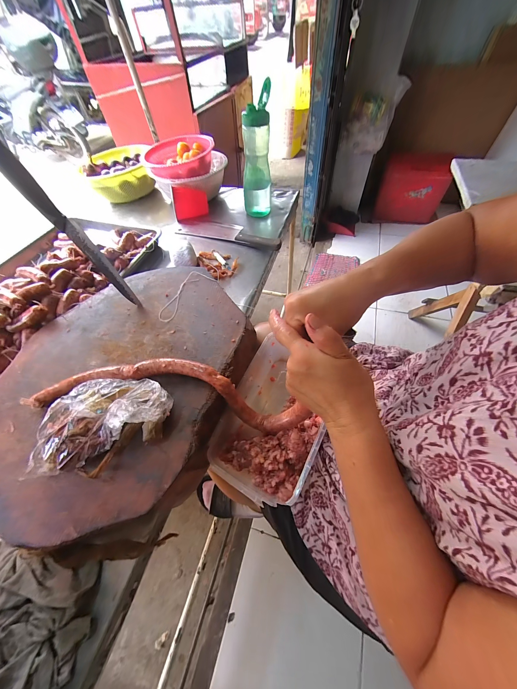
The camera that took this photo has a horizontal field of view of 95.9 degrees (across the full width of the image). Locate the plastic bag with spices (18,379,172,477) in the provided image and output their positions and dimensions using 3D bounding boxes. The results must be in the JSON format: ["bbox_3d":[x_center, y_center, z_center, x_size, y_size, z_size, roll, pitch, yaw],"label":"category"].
[{"bbox_3d":[-0.194,0.097,0.295,0.149,0.043,0.124,2,56,4],"label":"plastic bag with spices"}]

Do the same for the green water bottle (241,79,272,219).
[{"bbox_3d":[-0.007,-0.530,0.684,0.086,0.272,0.065,-3,56,1],"label":"green water bottle"}]

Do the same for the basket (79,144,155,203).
[{"bbox_3d":[-0.503,-0.634,0.871,0.229,0.102,0.235,-11,56,-4],"label":"basket"}]

